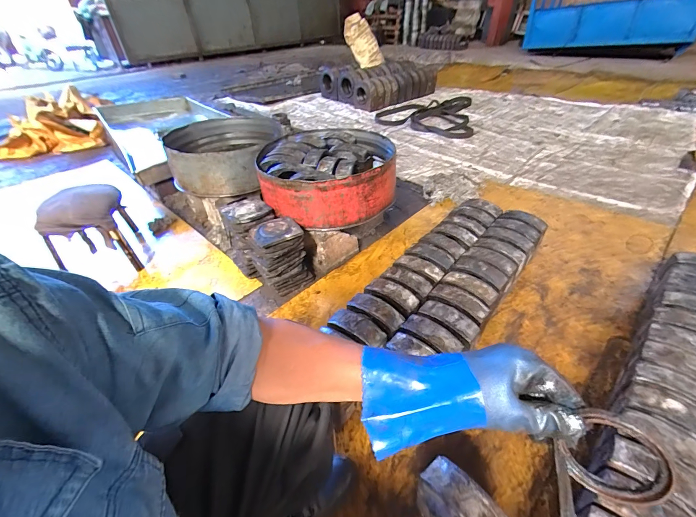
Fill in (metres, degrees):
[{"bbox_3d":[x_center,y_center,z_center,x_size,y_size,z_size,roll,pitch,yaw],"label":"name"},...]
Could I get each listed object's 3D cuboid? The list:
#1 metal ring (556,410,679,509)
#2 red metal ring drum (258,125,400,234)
[{"bbox_3d":[0.258,0.196,0.303,0.080,0.091,0.013,34,32,30],"label":"metal ring"},{"bbox_3d":[-0.074,-0.351,1.328,0.525,0.204,0.524,-1,39,3],"label":"red metal ring drum"}]

